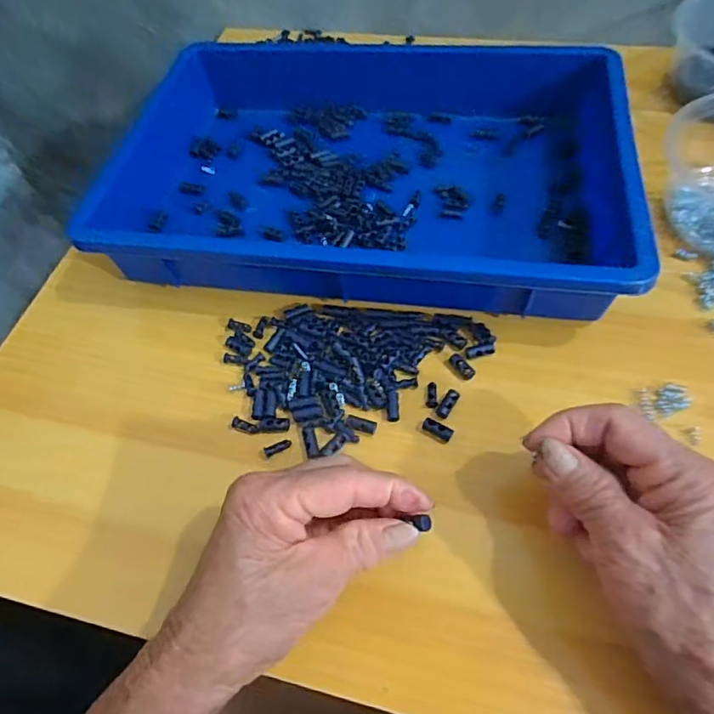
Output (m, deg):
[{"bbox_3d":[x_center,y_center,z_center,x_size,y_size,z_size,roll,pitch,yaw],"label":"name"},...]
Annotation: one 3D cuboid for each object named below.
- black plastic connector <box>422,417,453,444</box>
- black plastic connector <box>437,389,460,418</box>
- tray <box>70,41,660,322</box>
[{"bbox_3d":[0.048,0.044,0.311,0.018,0.007,0.008,24,65,16],"label":"black plastic connector"},{"bbox_3d":[0.056,0.029,0.318,0.007,0.006,0.020,30,67,19],"label":"black plastic connector"},{"bbox_3d":[0.007,-0.159,0.398,0.366,0.056,0.261,7,61,8],"label":"tray"}]

